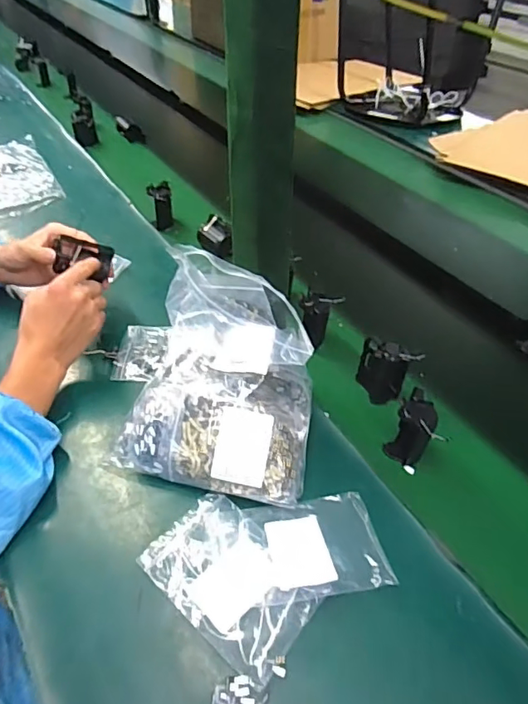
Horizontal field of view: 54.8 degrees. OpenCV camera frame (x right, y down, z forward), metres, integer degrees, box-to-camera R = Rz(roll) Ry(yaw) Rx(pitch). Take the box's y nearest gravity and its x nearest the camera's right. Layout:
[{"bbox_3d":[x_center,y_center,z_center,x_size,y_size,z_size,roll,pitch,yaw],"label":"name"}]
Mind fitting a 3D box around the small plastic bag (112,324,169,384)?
[{"bbox_3d":[-0.154,0.000,0.654,0.060,0.016,0.103,0,42,1],"label":"small plastic bag"}]

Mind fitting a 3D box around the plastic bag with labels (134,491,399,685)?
[{"bbox_3d":[0.008,0.179,0.455,0.187,0.015,0.147,-25,47,-25],"label":"plastic bag with labels"}]

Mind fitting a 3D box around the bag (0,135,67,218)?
[{"bbox_3d":[-0.531,-0.348,1.020,0.202,0.018,0.290,-23,46,-23],"label":"bag"}]

